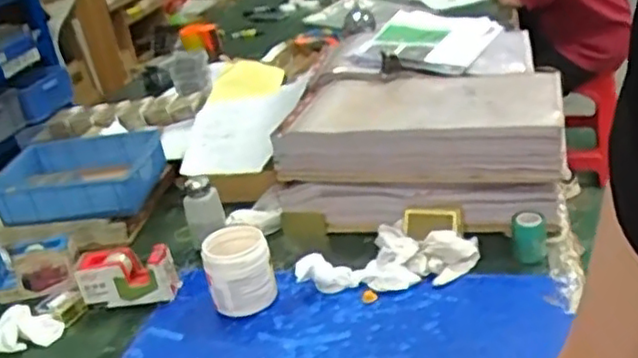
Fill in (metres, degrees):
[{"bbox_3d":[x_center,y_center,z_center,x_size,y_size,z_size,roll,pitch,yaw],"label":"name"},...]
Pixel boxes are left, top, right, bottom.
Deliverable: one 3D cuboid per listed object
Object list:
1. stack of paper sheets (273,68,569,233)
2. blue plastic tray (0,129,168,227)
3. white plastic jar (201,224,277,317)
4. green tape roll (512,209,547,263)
[{"bbox_3d":[0.180,-0.054,1.185,0.452,0.181,0.274,-1,27,16],"label":"stack of paper sheets"},{"bbox_3d":[-0.442,-0.008,1.274,0.256,0.093,0.231,-7,26,5],"label":"blue plastic tray"},{"bbox_3d":[-0.117,0.135,0.983,0.092,0.102,0.096,-6,26,3],"label":"white plastic jar"},{"bbox_3d":[0.314,0.086,1.004,0.050,0.064,0.053,0,27,15],"label":"green tape roll"}]

